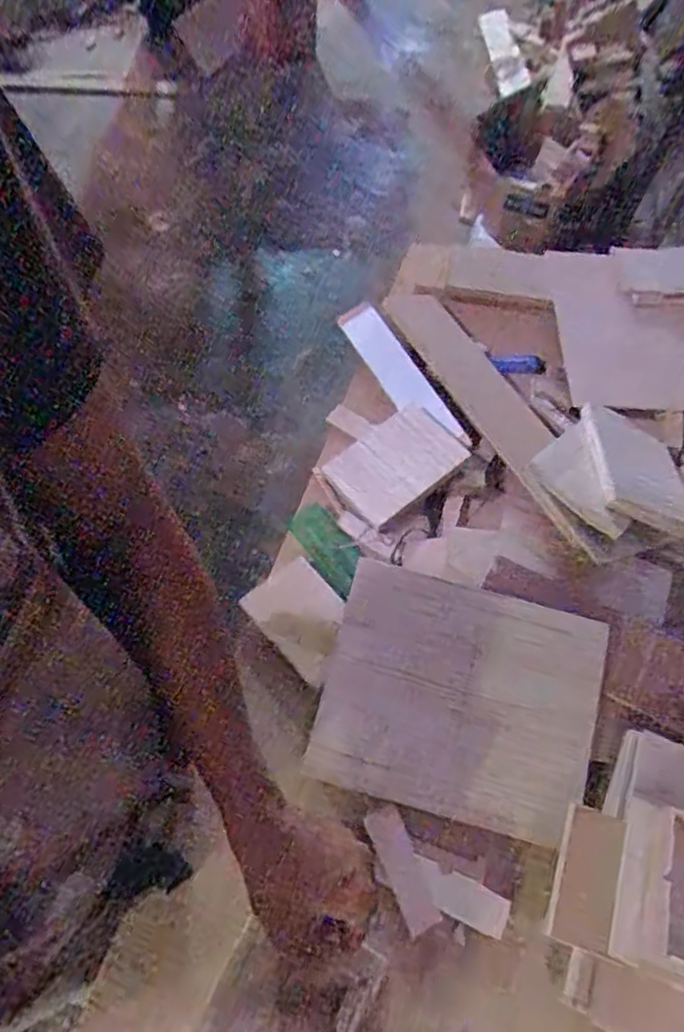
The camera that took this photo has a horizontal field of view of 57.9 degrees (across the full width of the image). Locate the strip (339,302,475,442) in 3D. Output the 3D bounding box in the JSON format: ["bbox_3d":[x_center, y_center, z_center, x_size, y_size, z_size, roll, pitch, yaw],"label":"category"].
[{"bbox_3d":[0.069,-0.183,0.787,0.052,0.010,0.280,-29,60,-3],"label":"strip"}]

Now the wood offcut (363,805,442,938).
[{"bbox_3d":[0.051,0.297,0.522,0.029,0.012,0.093,-22,62,-12],"label":"wood offcut"}]

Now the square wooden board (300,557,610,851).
[{"bbox_3d":[0.106,0.166,0.568,0.239,0.016,0.198,14,75,7],"label":"square wooden board"}]

